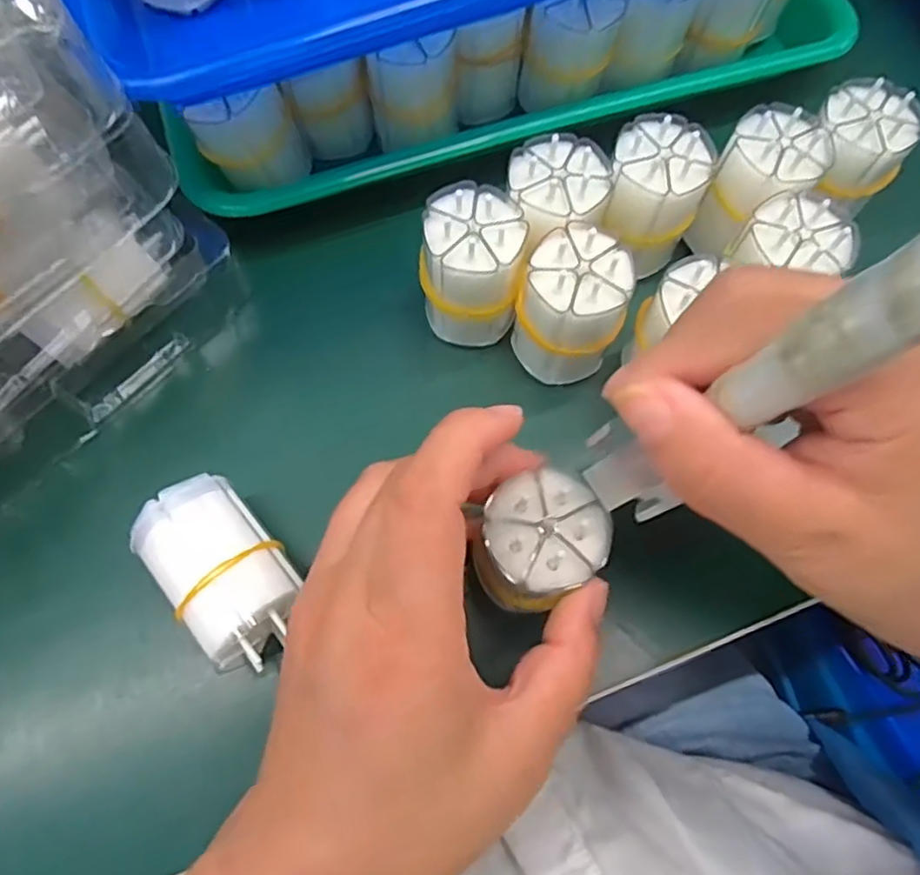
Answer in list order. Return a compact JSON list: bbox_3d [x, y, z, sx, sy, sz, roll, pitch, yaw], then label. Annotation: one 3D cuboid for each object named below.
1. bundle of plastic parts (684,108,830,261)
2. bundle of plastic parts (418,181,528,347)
[{"bbox_3d":[0.122,-0.102,0.272,0.035,0.051,0.039,28,71,10],"label":"bundle of plastic parts"},{"bbox_3d":[0.005,-0.065,0.259,0.037,0.058,0.040,2,69,0],"label":"bundle of plastic parts"}]

